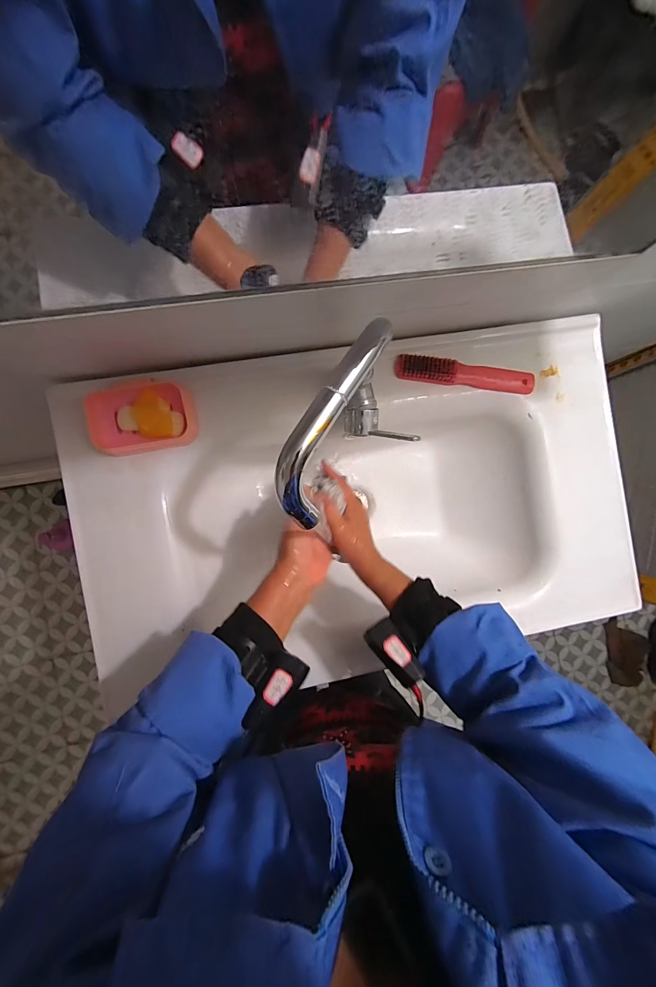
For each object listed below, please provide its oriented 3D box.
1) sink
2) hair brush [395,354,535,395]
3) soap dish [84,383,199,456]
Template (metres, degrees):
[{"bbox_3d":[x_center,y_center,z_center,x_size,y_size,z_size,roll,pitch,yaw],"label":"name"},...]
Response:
[{"bbox_3d":[0.052,0.020,0.553,0.796,0.173,0.457,-10,88,-6],"label":"sink"},{"bbox_3d":[0.205,-0.177,0.503,0.211,0.020,0.033,5,87,-5],"label":"hair brush"},{"bbox_3d":[-0.244,-0.099,0.451,0.127,0.038,0.085,-11,88,-6],"label":"soap dish"}]

